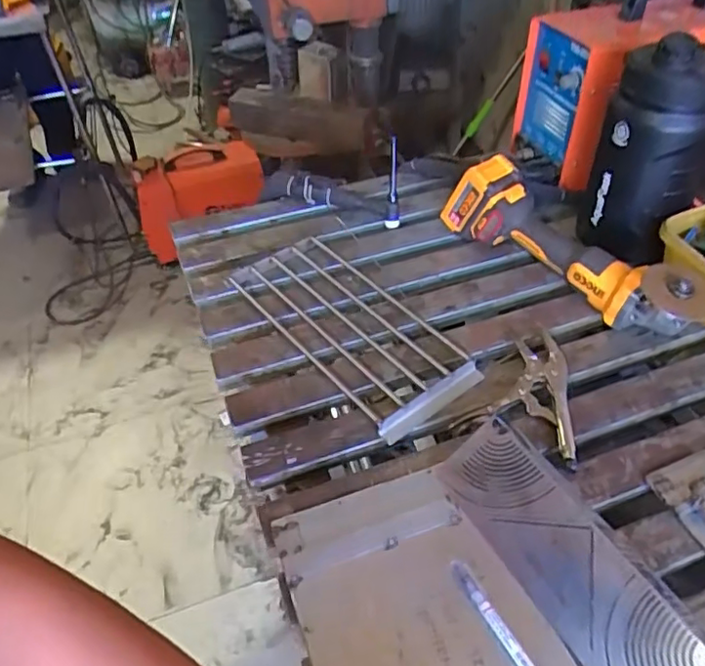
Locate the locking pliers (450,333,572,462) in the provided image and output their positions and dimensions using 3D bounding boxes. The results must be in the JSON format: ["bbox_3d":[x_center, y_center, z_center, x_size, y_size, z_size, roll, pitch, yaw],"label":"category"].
[{"bbox_3d":[0.211,0.064,0.693,0.127,0.022,0.161,23,51,24],"label":"locking pliers"}]

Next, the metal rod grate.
[{"bbox_3d":[-0.004,-0.015,0.785,0.158,0.027,0.340,-31,51,-23],"label":"metal rod grate"}]

